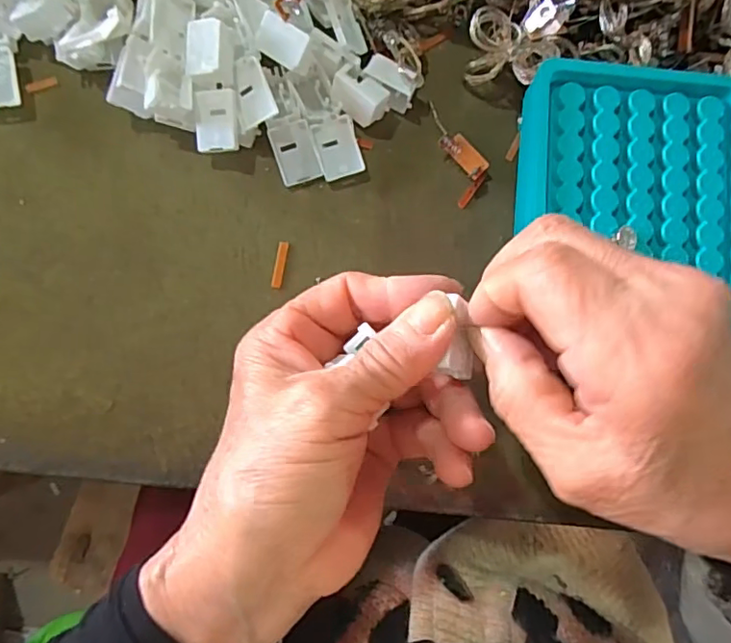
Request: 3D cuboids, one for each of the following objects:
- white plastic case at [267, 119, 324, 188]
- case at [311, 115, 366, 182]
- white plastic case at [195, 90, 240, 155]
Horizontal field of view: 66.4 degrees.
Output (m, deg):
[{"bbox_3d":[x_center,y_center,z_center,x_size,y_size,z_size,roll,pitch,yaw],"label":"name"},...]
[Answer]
[{"bbox_3d":[-0.033,-0.080,0.265,0.020,0.004,0.027,-21,108,-10],"label":"white plastic case"},{"bbox_3d":[-0.013,-0.082,0.265,0.020,0.004,0.028,-15,86,-6],"label":"case"},{"bbox_3d":[-0.067,-0.091,0.253,0.019,0.005,0.027,-1,84,-5],"label":"white plastic case"}]

